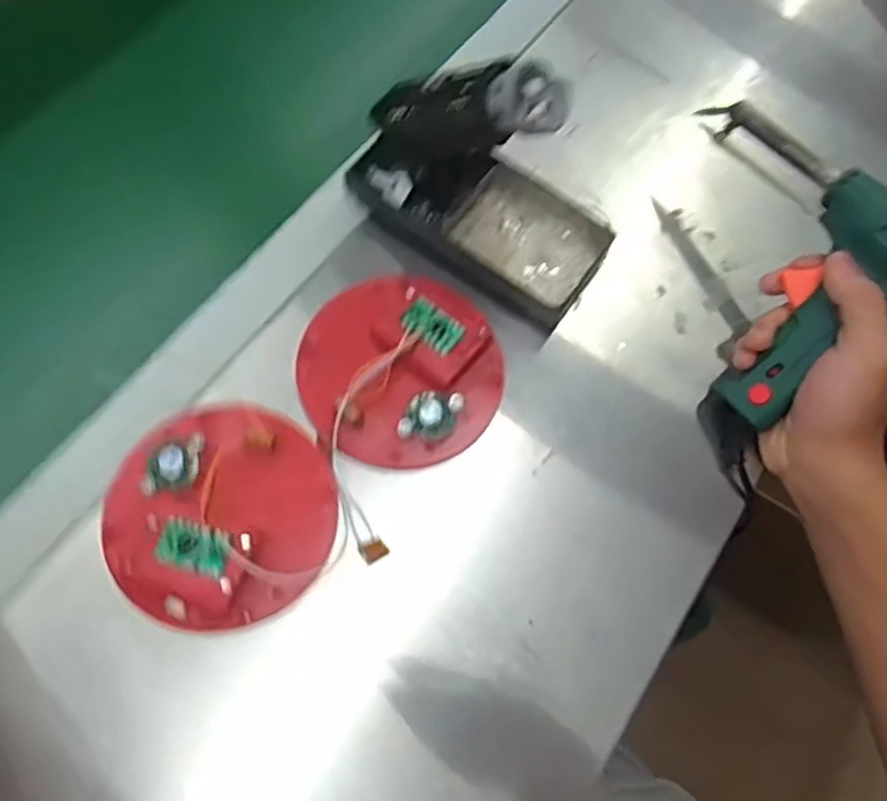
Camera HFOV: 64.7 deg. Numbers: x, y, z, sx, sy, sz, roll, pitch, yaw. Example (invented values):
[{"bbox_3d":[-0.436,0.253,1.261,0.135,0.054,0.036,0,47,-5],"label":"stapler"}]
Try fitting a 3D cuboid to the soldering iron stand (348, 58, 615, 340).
[{"bbox_3d":[0.026,-0.144,0.410,0.161,0.117,0.079,30,68,9],"label":"soldering iron stand"}]

